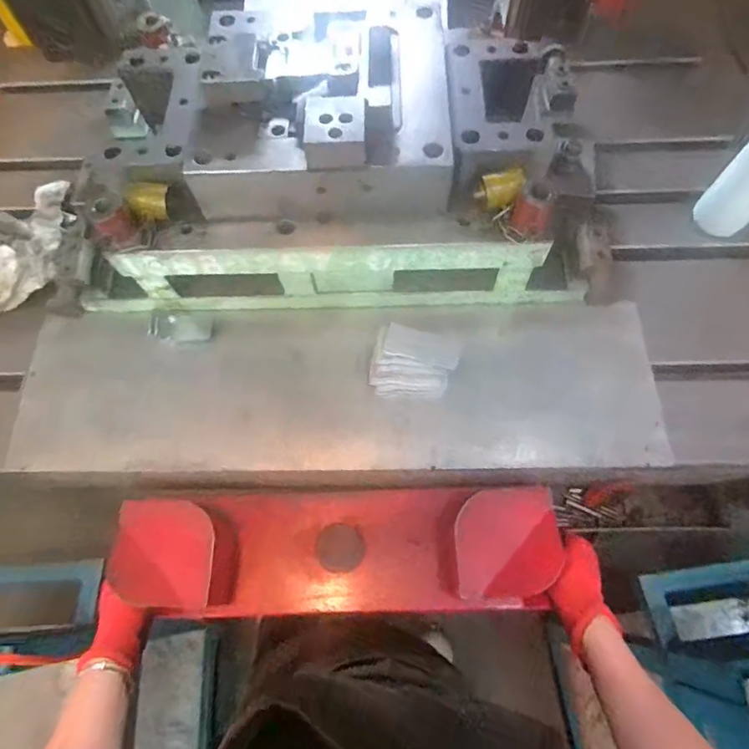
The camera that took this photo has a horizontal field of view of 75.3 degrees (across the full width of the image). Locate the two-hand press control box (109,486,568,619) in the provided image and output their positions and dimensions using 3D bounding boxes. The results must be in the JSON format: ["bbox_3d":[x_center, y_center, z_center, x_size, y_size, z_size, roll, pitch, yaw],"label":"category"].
[{"bbox_3d":[-0.041,0.214,0.596,0.500,0.121,0.145,-3,66,5],"label":"two-hand press control box"}]

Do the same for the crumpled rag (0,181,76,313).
[{"bbox_3d":[-0.521,-0.183,0.696,0.161,0.058,0.198,-13,67,-3],"label":"crumpled rag"}]

